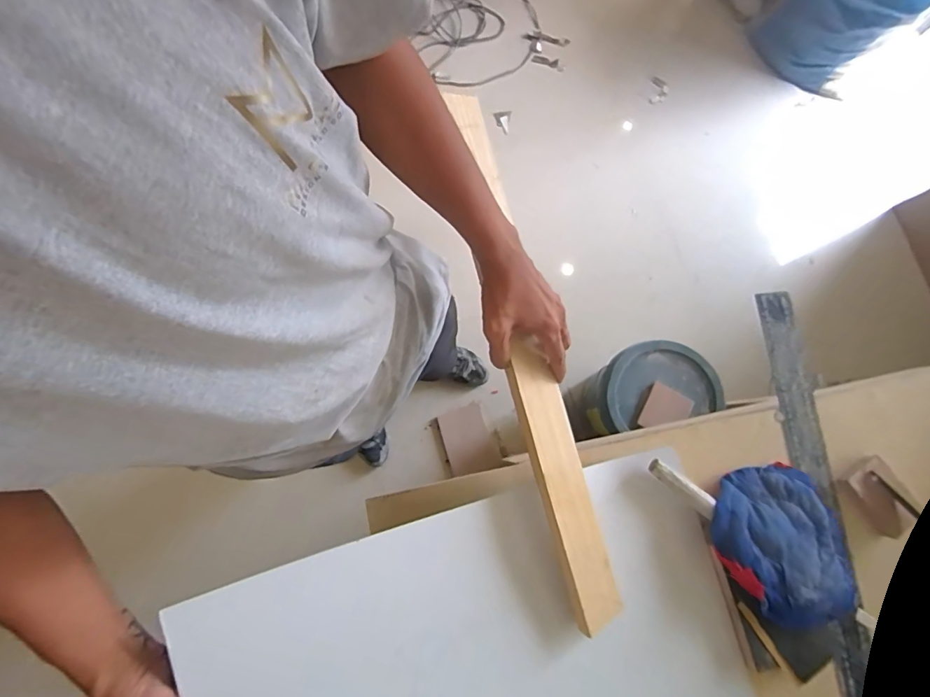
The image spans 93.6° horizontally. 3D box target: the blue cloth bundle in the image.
[{"bbox_3d":[0.401,0.239,0.545,0.164,0.046,0.176,0,79,-1],"label":"blue cloth bundle"}]

